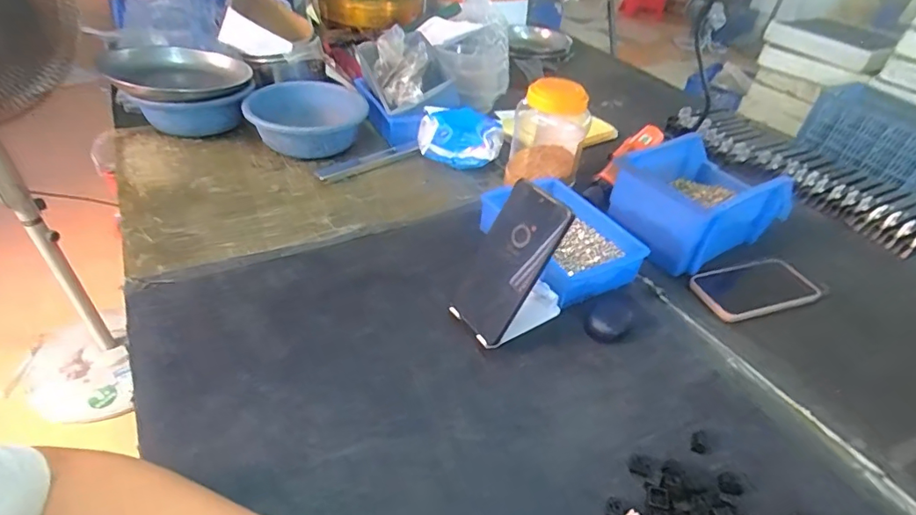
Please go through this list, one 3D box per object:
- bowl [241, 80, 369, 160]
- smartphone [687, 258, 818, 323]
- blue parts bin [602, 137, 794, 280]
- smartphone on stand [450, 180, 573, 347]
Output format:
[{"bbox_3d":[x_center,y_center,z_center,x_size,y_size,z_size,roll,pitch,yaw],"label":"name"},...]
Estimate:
[{"bbox_3d":[-0.258,-0.241,0.885,0.197,0.064,0.208,3,38,-2],"label":"bowl"},{"bbox_3d":[0.385,0.038,0.653,0.153,0.012,0.075,-9,40,-16],"label":"smartphone"},{"bbox_3d":[0.348,-0.087,0.733,0.248,0.103,0.155,-20,45,-28],"label":"blue parts bin"},{"bbox_3d":[0.058,0.005,0.542,0.111,0.155,0.087,-21,45,-29],"label":"smartphone on stand"}]

